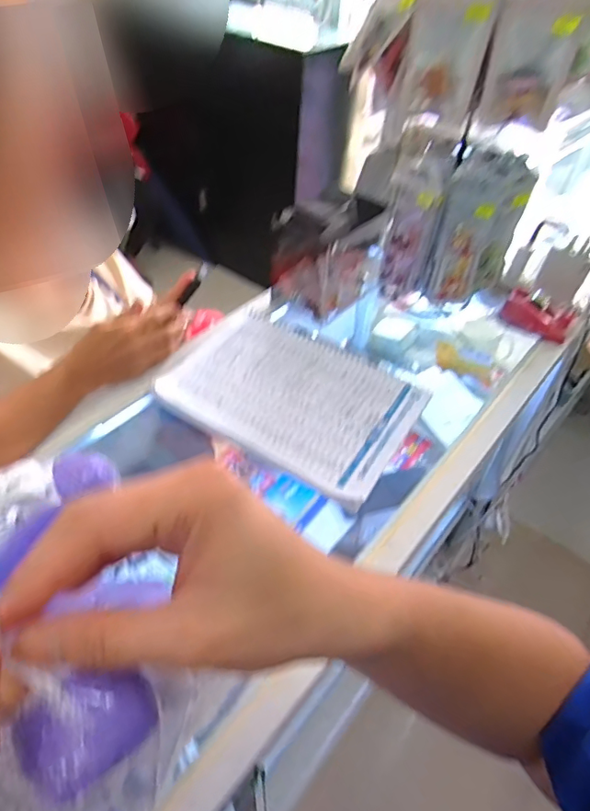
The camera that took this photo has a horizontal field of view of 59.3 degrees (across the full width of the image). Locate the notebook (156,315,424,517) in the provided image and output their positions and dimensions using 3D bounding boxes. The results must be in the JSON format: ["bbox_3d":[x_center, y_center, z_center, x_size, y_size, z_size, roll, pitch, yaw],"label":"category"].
[{"bbox_3d":[-0.008,-0.020,0.647,0.297,0.019,0.217,26,50,19],"label":"notebook"}]

